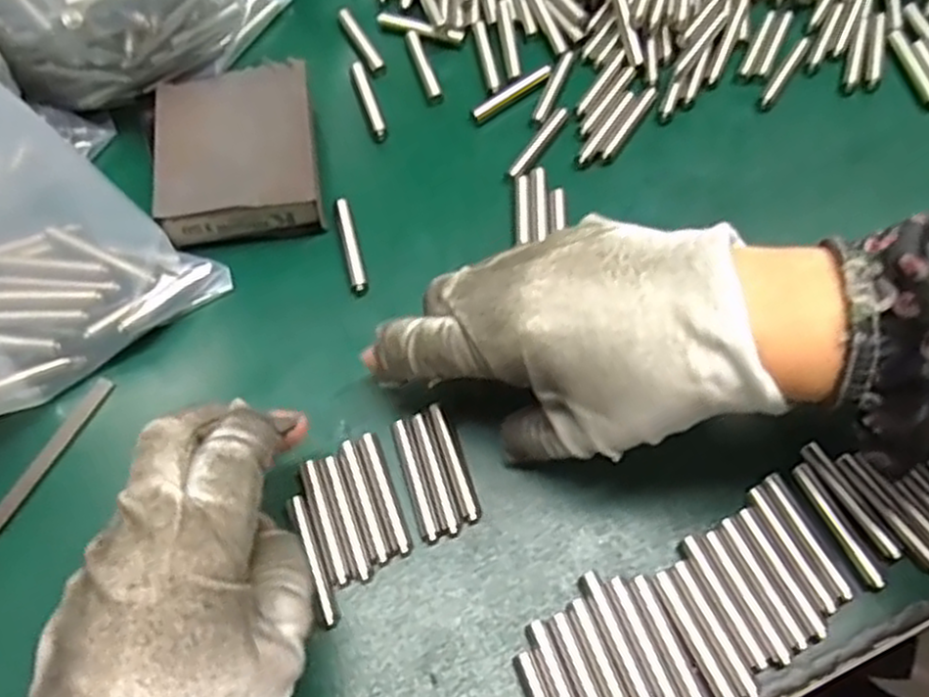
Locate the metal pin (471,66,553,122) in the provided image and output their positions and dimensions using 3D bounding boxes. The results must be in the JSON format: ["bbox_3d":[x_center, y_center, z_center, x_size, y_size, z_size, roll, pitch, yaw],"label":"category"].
[{"bbox_3d":[0.024,-0.127,0.390,0.048,0.005,0.007,-35,69,-14],"label":"metal pin"}]

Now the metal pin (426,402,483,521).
[{"bbox_3d":[-0.004,0.043,0.302,0.007,0.008,0.047,-17,66,-6],"label":"metal pin"}]

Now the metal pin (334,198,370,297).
[{"bbox_3d":[-0.051,-0.046,0.353,0.008,0.007,0.050,-13,65,-4],"label":"metal pin"}]

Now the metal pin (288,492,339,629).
[{"bbox_3d":[-0.055,0.076,0.285,0.006,0.004,0.049,-20,64,-8],"label":"metal pin"}]

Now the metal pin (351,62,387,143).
[{"bbox_3d":[-0.048,-0.124,0.392,0.008,0.009,0.049,-17,66,-6],"label":"metal pin"}]

